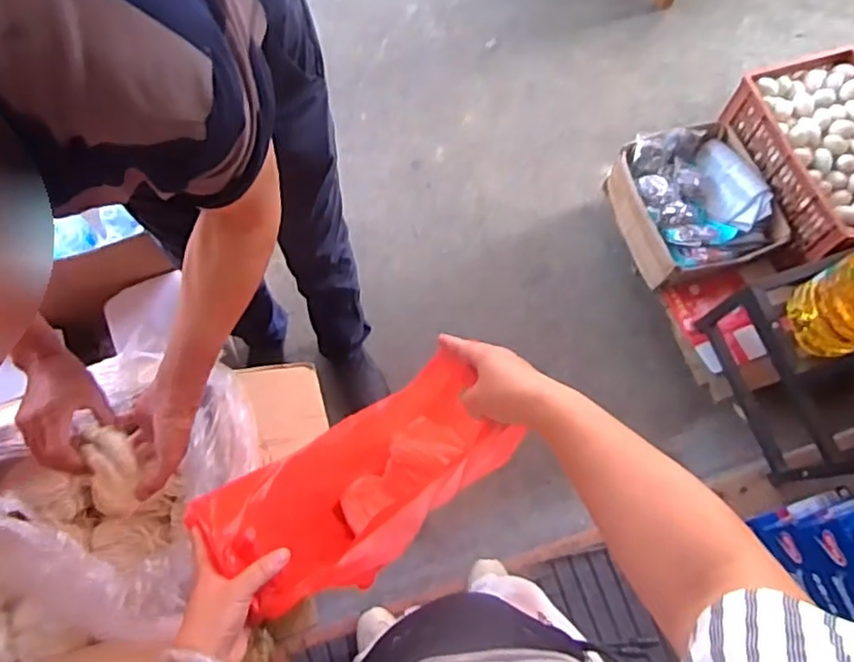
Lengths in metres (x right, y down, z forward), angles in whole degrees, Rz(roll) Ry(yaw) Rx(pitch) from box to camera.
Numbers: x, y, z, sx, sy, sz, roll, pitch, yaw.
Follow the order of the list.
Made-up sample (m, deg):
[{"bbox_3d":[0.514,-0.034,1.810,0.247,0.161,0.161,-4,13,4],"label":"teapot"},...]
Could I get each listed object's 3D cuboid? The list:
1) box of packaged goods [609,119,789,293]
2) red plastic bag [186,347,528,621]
[{"bbox_3d":[0.630,-0.306,1.563,0.285,0.127,0.352,-16,72,-7],"label":"box of packaged goods"},{"bbox_3d":[-0.064,0.186,0.754,0.303,0.346,0.146,-34,75,-12],"label":"red plastic bag"}]

